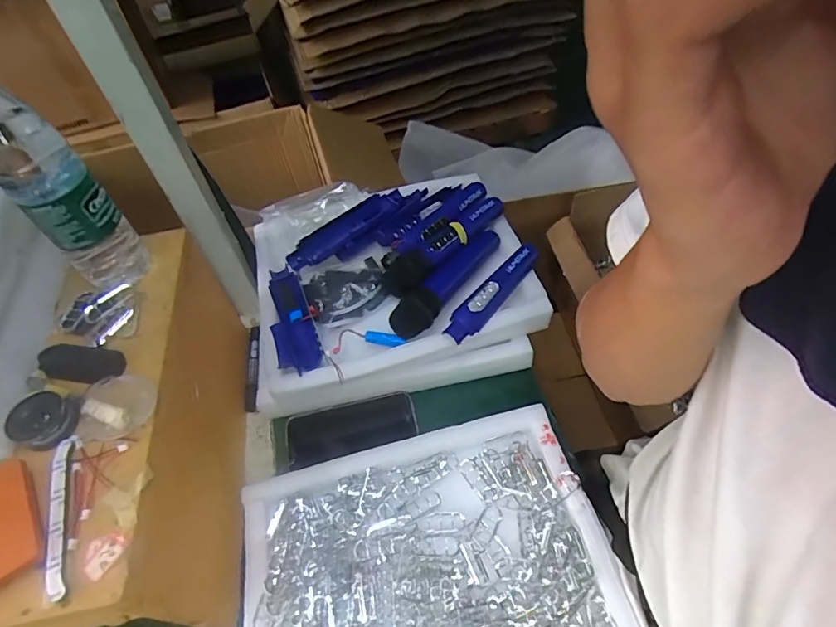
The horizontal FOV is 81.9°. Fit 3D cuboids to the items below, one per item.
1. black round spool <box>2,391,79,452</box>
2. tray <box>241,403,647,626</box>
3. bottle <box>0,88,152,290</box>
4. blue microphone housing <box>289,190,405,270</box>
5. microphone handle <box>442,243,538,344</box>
[{"bbox_3d":[-0.312,0.086,0.399,0.046,0.022,0.044,-3,51,4],"label":"black round spool"},{"bbox_3d":[0.009,0.263,0.472,0.343,0.047,0.279,-14,53,-5],"label":"tray"},{"bbox_3d":[-0.333,-0.118,0.436,0.064,0.222,0.076,-39,58,-23],"label":"bottle"},{"bbox_3d":[-0.101,-0.121,0.674,0.184,0.020,0.036,-39,58,-23],"label":"blue microphone housing"},{"bbox_3d":[0.096,-0.028,0.597,0.036,0.020,0.167,35,63,29],"label":"microphone handle"}]

